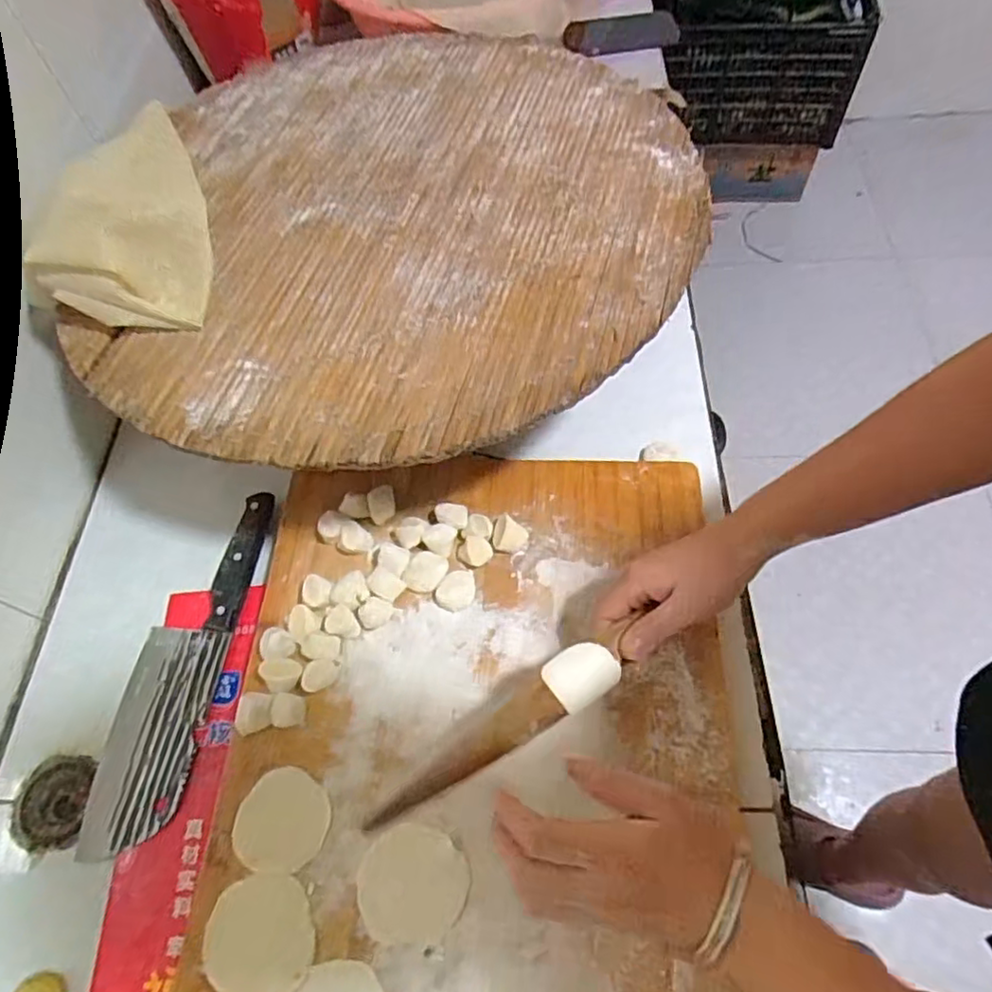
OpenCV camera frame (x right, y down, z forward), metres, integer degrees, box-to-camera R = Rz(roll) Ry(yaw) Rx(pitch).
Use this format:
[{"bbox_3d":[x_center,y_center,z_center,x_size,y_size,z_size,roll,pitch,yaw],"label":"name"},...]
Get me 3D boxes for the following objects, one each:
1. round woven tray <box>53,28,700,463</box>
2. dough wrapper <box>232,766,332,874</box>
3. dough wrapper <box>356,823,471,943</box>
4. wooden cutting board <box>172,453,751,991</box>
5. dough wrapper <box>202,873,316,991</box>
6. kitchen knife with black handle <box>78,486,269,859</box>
[{"bbox_3d":[-0.071,-0.248,0.550,0.465,0.009,0.512,6,62,7],"label":"round woven tray"},{"bbox_3d":[-0.150,0.228,0.452,0.063,0.004,0.063,8,62,4],"label":"dough wrapper"},{"bbox_3d":[-0.056,0.259,0.430,0.073,0.004,0.065,-4,61,2],"label":"dough wrapper"},{"bbox_3d":[-0.015,0.219,0.453,0.396,0.036,0.562,1,62,5],"label":"wooden cutting board"},{"bbox_3d":[-0.155,0.290,0.419,0.069,0.004,0.071,-2,61,3],"label":"dough wrapper"},{"bbox_3d":[-0.263,0.132,0.530,0.075,0.018,0.292,5,62,7],"label":"kitchen knife with black handle"}]

